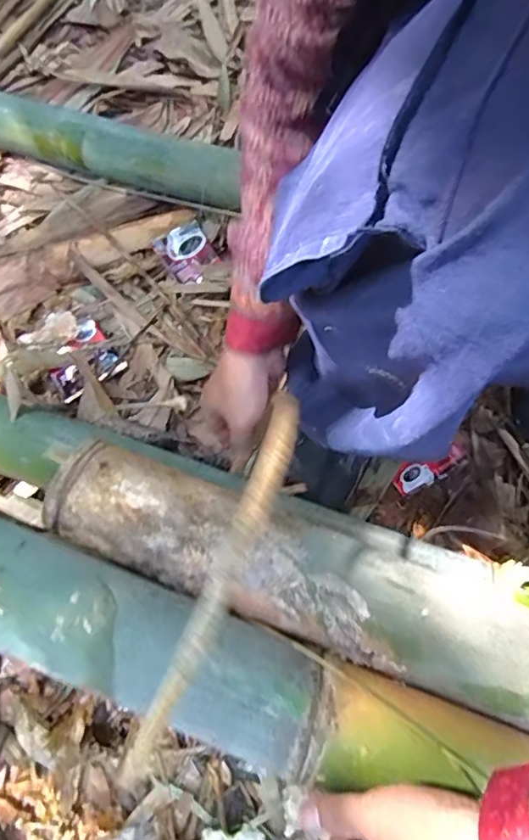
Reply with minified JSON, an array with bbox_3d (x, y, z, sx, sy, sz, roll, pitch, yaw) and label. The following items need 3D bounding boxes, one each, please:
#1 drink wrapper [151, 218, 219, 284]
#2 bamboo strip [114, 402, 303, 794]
[{"bbox_3d":[-0.102,-0.224,0.717,0.069,0.017,0.081,-34,72,-12],"label":"drink wrapper"},{"bbox_3d":[-0.028,0.096,0.342,0.026,0.028,0.256,22,75,9],"label":"bamboo strip"}]

